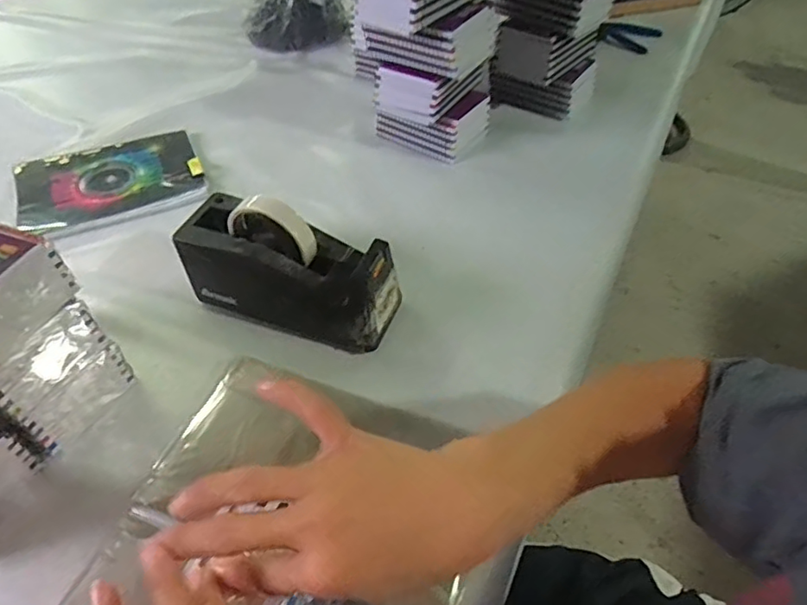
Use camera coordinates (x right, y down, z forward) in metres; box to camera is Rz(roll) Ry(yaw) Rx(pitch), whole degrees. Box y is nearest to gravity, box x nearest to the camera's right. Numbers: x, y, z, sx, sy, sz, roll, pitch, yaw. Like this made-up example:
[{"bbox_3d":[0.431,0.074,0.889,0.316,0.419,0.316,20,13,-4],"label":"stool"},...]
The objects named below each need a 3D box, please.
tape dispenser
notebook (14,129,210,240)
[{"bbox_3d":[-0.110,-0.034,0.542,0.205,0.117,0.080,18,51,14],"label":"tape dispenser"},{"bbox_3d":[-0.375,-0.160,0.727,0.214,0.021,0.174,-23,53,-20],"label":"notebook"}]

